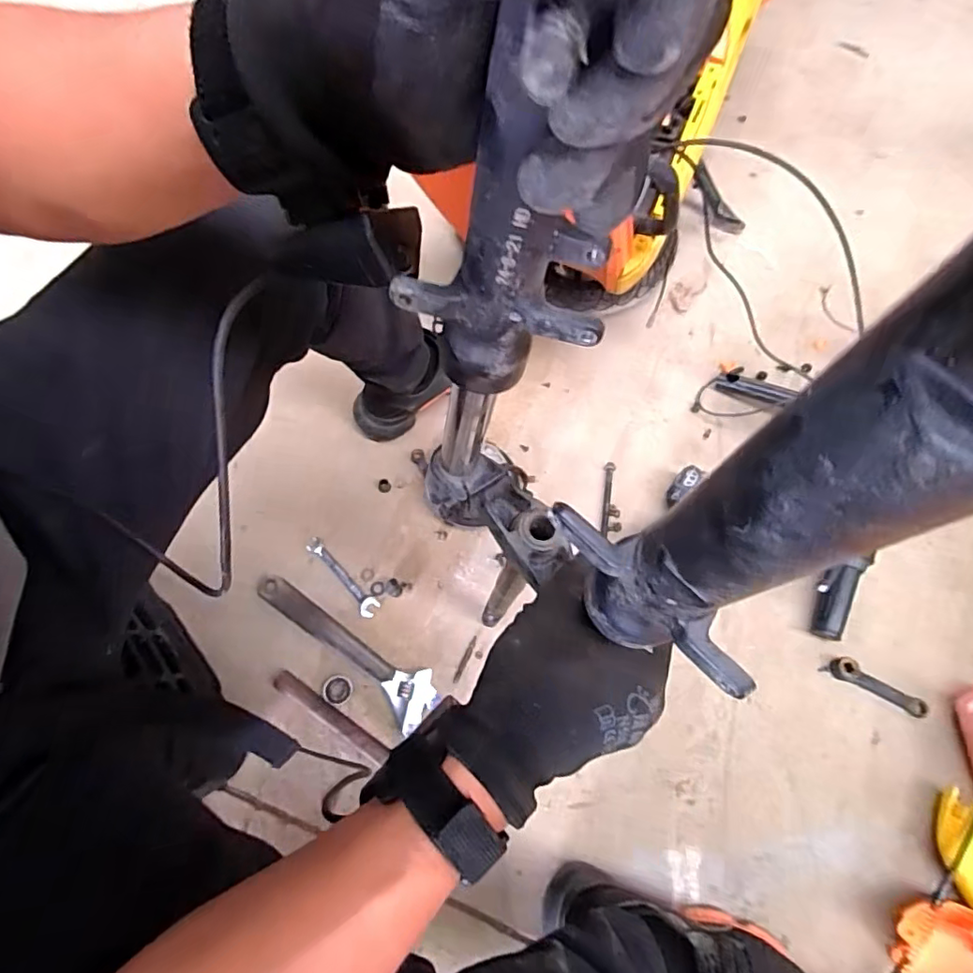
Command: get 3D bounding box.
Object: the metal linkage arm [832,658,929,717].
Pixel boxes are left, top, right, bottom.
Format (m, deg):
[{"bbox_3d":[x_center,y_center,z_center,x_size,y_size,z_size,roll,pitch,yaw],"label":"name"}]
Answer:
[{"bbox_3d":[0.510,0.259,0.714,0.128,0.016,0.028,24,68,10],"label":"metal linkage arm"}]

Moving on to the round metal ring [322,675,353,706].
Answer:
[{"bbox_3d":[-0.182,0.248,0.675,0.033,0.010,0.033,0,66,-1],"label":"round metal ring"}]

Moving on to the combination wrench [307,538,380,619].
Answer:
[{"bbox_3d":[-0.189,0.117,0.727,0.025,0.006,0.131,-41,72,-17],"label":"combination wrench"}]

